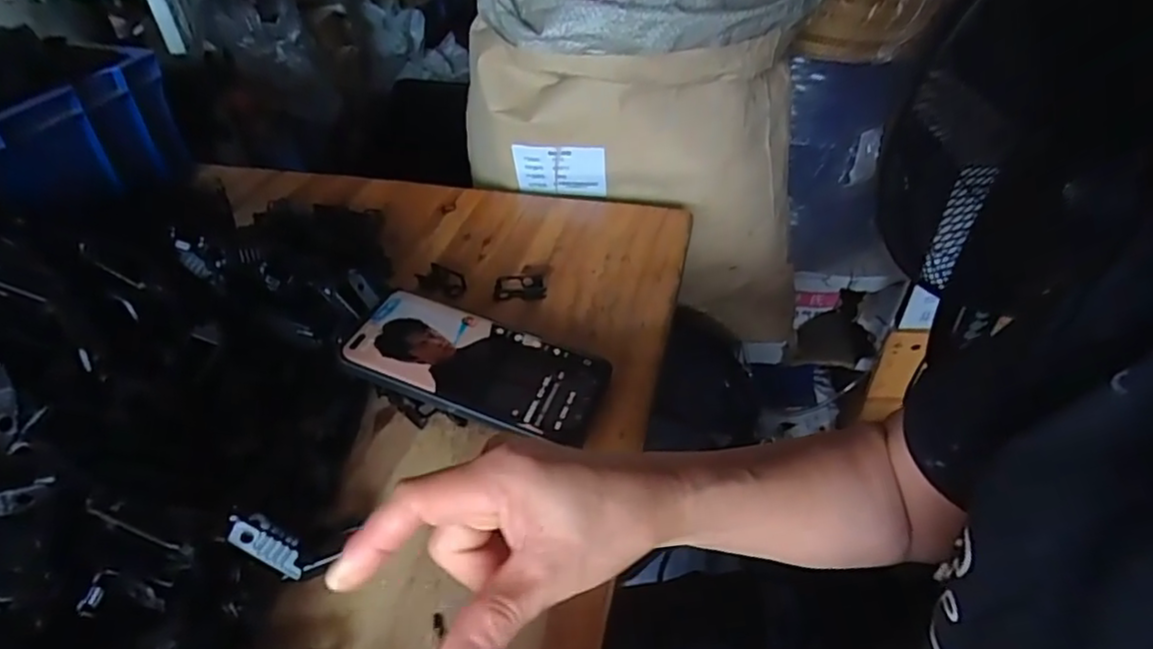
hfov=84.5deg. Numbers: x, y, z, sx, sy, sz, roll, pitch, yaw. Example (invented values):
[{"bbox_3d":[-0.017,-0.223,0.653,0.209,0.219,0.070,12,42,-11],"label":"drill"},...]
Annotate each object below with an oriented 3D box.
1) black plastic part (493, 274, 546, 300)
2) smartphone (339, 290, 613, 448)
[{"bbox_3d":[-0.045,-0.029,0.505,0.041,0.010,0.022,-4,41,-2],"label":"black plastic part"},{"bbox_3d":[-0.062,0.025,0.409,0.161,0.008,0.076,20,45,7],"label":"smartphone"}]

